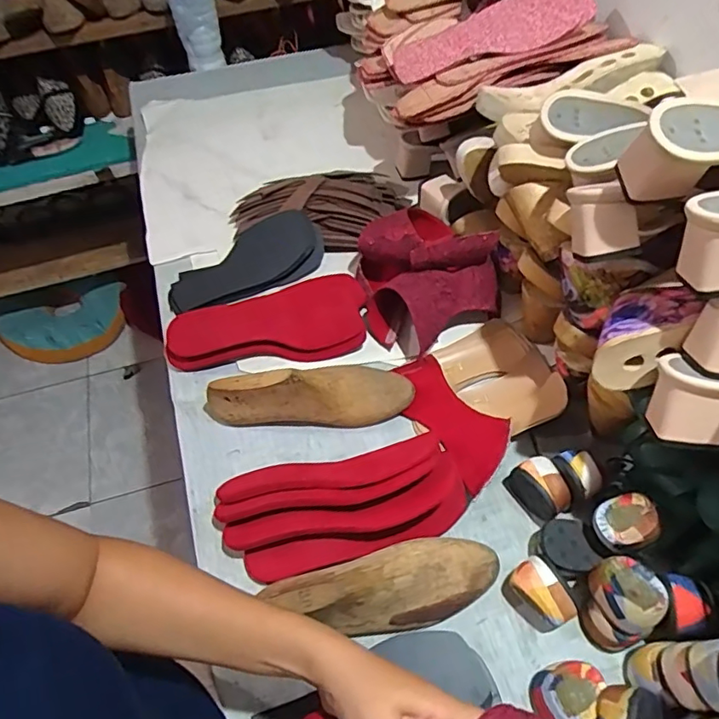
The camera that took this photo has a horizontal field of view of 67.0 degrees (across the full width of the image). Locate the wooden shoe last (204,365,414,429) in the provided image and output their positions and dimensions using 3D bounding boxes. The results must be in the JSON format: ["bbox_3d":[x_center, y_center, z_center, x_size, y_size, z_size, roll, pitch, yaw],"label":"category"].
[{"bbox_3d":[-0.060,0.035,0.627,0.237,0.071,0.073,-9,56,-3],"label":"wooden shoe last"}]

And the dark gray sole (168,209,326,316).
[{"bbox_3d":[-0.161,-0.129,0.771,0.225,0.033,0.098,-33,73,-2],"label":"dark gray sole"}]

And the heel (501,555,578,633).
[{"bbox_3d":[0.171,0.227,0.521,0.040,0.050,0.061,-28,59,-15],"label":"heel"}]

